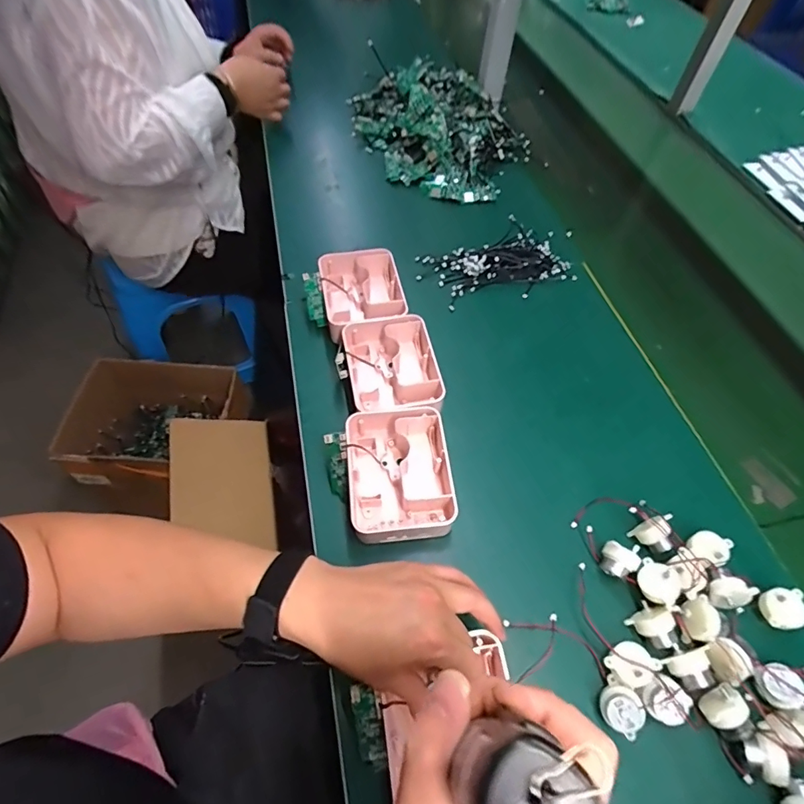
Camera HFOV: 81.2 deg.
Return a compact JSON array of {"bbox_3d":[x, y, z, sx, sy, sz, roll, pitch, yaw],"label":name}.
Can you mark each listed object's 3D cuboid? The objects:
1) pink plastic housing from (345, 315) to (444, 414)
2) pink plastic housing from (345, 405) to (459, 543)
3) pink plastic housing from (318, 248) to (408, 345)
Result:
[{"bbox_3d":[-0.012,-0.038,0.546,0.105,0.040,0.135,-9,57,-10],"label":"pink plastic housing"},{"bbox_3d":[-0.003,0.070,0.473,0.100,0.037,0.129,-3,56,-6],"label":"pink plastic housing"},{"bbox_3d":[-0.052,-0.140,0.616,0.100,0.042,0.132,-9,57,-11],"label":"pink plastic housing"}]

